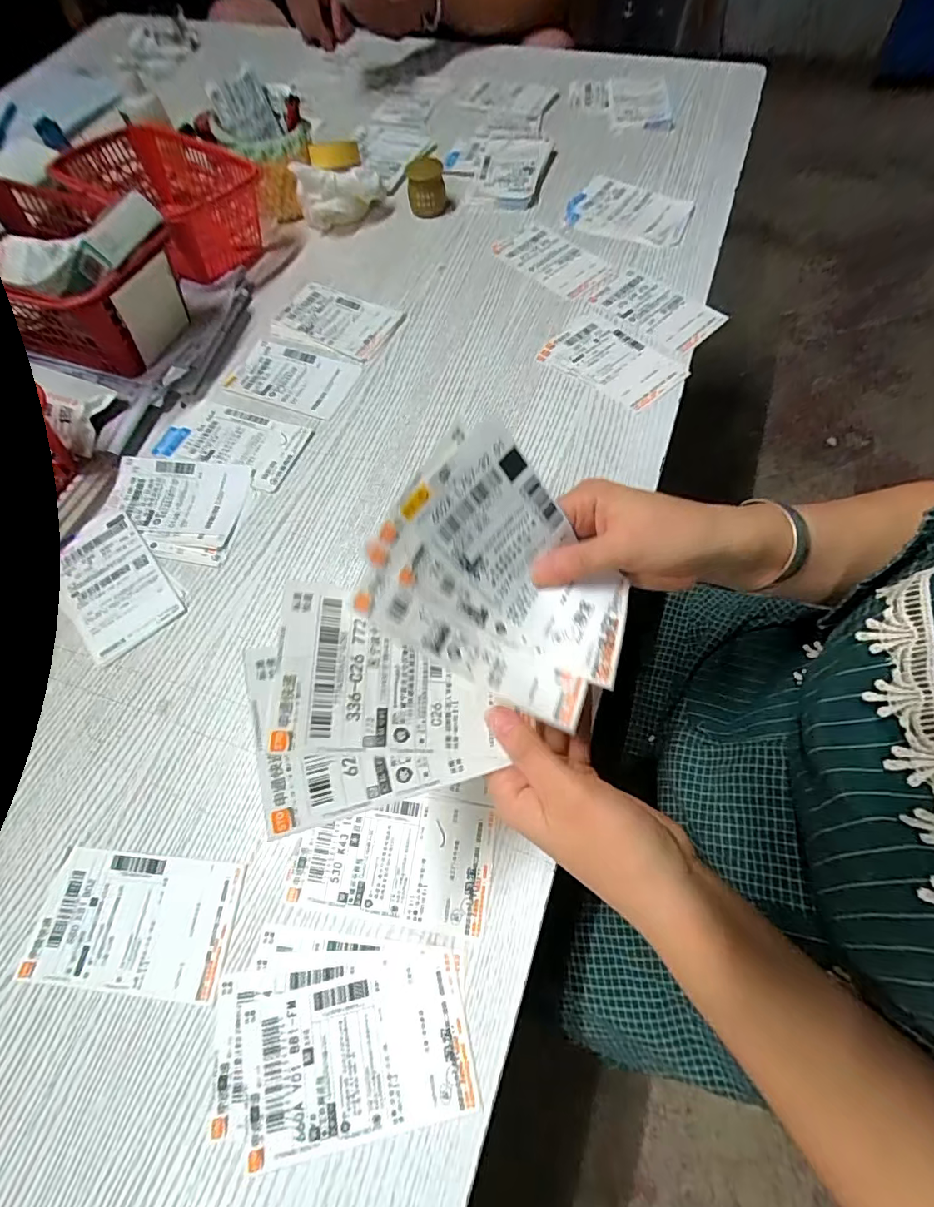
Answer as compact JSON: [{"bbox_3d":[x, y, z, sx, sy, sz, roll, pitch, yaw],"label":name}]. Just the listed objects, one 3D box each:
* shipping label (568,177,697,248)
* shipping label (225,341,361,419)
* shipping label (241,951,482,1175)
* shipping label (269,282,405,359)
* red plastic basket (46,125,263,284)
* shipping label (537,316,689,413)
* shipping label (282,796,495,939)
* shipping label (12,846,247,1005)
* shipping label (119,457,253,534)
[{"bbox_3d":[0.193,-0.470,0.584,0.139,0.006,0.095,25,70,14],"label":"shipping label"},{"bbox_3d":[-0.185,-0.237,0.511,0.128,0.005,0.076,20,69,12],"label":"shipping label"},{"bbox_3d":[-0.063,0.258,0.279,0.129,0.004,0.072,-13,66,-2],"label":"shipping label"},{"bbox_3d":[-0.143,-0.315,0.543,0.132,0.006,0.078,26,70,14],"label":"shipping label"},{"bbox_3d":[-0.351,-0.475,0.581,0.229,0.079,0.155,34,72,16],"label":"red plastic basket"},{"bbox_3d":[0.147,-0.244,0.492,0.130,0.004,0.078,40,74,18],"label":"shipping label"},{"bbox_3d":[-0.049,0.165,0.320,0.126,0.004,0.073,6,67,6],"label":"shipping label"},{"bbox_3d":[-0.214,0.204,0.314,0.127,0.004,0.075,4,66,5],"label":"shipping label"},{"bbox_3d":[-0.268,-0.101,0.452,0.129,0.007,0.073,6,67,6],"label":"shipping label"}]

